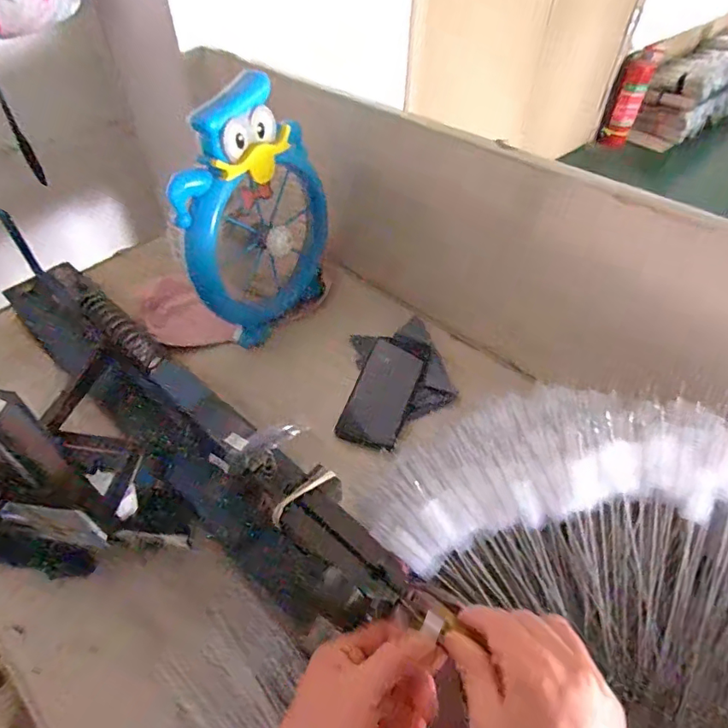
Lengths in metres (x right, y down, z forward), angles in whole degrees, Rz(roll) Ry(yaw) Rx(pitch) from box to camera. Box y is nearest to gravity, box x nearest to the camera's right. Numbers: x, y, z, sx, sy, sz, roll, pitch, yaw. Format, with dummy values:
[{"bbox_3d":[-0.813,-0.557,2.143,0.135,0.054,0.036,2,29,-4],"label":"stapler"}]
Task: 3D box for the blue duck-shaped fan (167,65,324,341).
[{"bbox_3d":[-0.131,-0.179,0.638,0.084,0.295,0.214,21,52,16],"label":"blue duck-shaped fan"}]

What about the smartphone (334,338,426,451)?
[{"bbox_3d":[0.024,0.035,0.631,0.076,0.014,0.170,16,50,12],"label":"smartphone"}]

